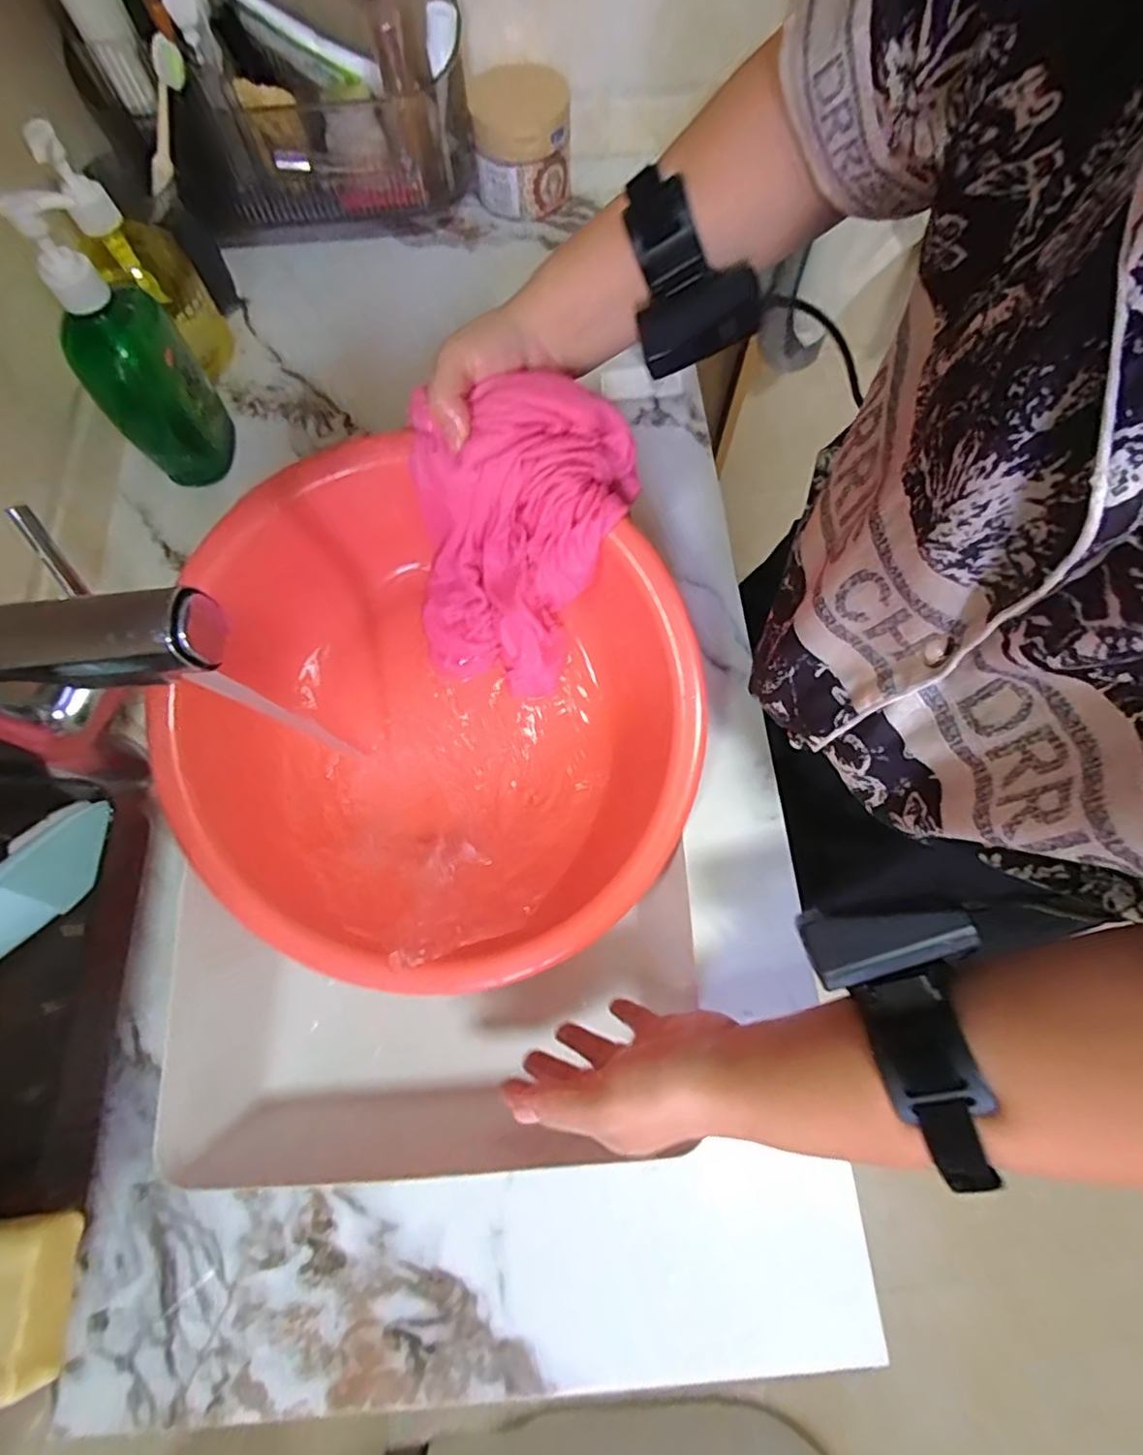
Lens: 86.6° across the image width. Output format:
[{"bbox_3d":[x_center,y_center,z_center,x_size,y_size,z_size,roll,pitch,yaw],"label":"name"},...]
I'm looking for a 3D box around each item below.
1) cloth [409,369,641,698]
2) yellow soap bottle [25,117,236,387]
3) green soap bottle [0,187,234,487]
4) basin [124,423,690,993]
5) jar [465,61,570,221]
[{"bbox_3d":[-0.041,-0.126,0.430,0.136,0.178,0.134,16,71,6],"label":"cloth"},{"bbox_3d":[-0.347,-0.377,0.488,0.070,0.163,0.079,-33,74,-11],"label":"yellow soap bottle"},{"bbox_3d":[-0.313,-0.263,0.433,0.070,0.189,0.063,-30,73,-10],"label":"green soap bottle"},{"bbox_3d":[-0.096,-0.007,0.445,0.362,0.151,0.362,-1,78,6],"label":"basin"},{"bbox_3d":[-0.048,-0.567,0.596,0.092,0.082,0.097,0,70,0],"label":"jar"}]

